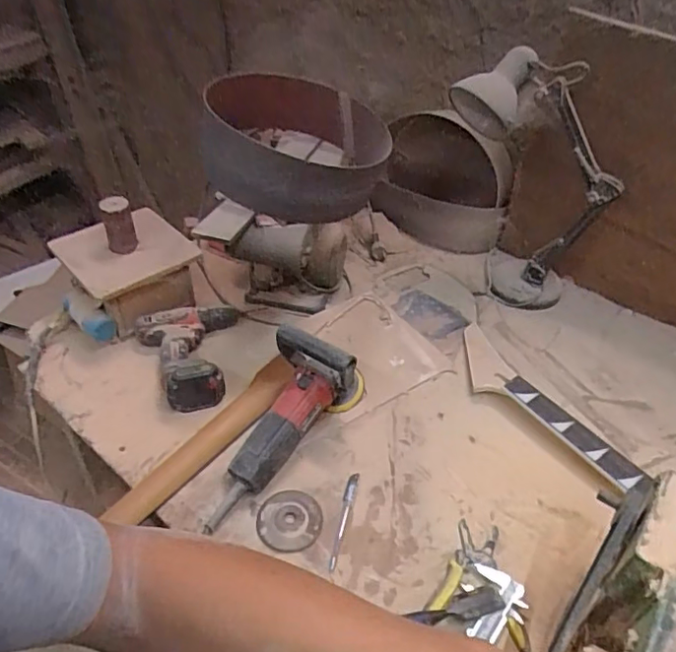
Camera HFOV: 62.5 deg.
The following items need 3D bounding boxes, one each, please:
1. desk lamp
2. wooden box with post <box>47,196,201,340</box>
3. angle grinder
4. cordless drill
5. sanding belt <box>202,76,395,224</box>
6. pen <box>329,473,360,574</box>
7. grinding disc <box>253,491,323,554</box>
[{"bbox_3d":[0.348,-0.253,1.028,0.292,0.429,0.154,32,51,28],"label":"desk lamp"},{"bbox_3d":[-0.370,-0.115,1.001,0.195,0.203,0.177,-33,53,-31],"label":"wooden box with post"},{"bbox_3d":[-0.052,0.112,0.818,0.121,0.157,0.266,16,45,14],"label":"angle grinder"},{"bbox_3d":[-0.257,0.041,0.946,0.173,0.066,0.221,-6,44,-8],"label":"cordless drill"},{"bbox_3d":[-0.077,-0.331,0.950,0.297,0.117,0.422,-3,44,-5],"label":"sanding belt"},{"bbox_3d":[0.006,0.269,0.773,0.016,0.015,0.139,12,44,11],"label":"pen"},{"bbox_3d":[-0.065,0.265,0.767,0.086,0.014,0.083,1,43,-1],"label":"grinding disc"}]

